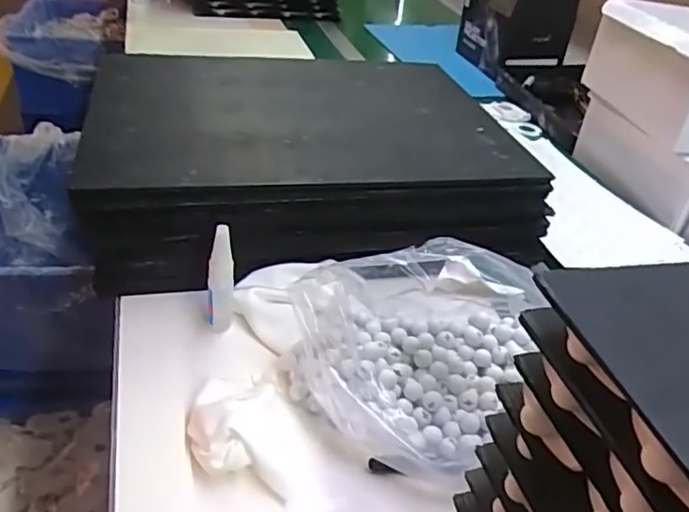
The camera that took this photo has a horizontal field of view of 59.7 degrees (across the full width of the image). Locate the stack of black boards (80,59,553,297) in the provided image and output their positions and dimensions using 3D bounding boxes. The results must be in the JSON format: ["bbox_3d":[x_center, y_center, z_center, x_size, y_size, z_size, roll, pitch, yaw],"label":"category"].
[{"bbox_3d":[-0.039,-0.130,0.734,0.490,0.116,0.386,0,36,-11],"label":"stack of black boards"}]

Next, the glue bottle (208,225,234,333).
[{"bbox_3d":[-0.114,0.027,0.551,0.023,0.120,0.021,1,36,-9],"label":"glue bottle"}]

